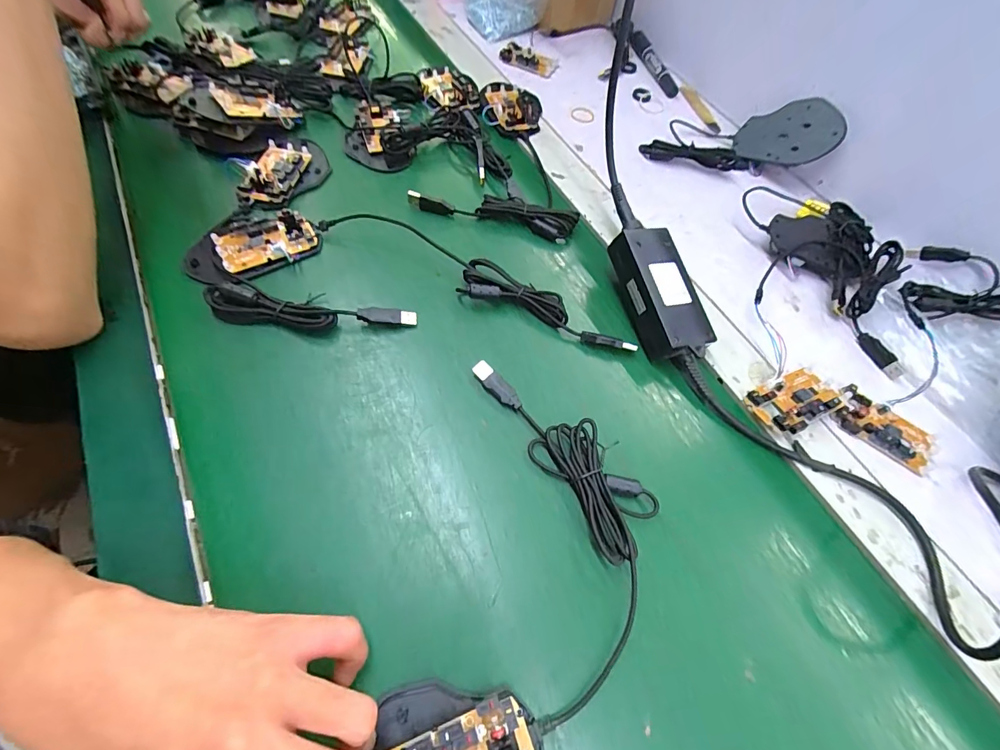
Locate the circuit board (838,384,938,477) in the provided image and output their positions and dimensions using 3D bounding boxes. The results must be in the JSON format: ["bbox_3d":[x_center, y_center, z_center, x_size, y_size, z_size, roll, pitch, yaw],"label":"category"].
[{"bbox_3d":[0.317,0.043,0.350,0.080,0.010,0.042,37,65,15],"label":"circuit board"}]

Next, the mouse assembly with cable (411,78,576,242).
[{"bbox_3d":[0.021,-0.254,0.493,0.174,0.029,0.234,17,61,5],"label":"mouse assembly with cable"}]

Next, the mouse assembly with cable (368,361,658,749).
[{"bbox_3d":[0.010,0.134,0.266,0.143,0.019,0.279,18,61,6],"label":"mouse assembly with cable"}]

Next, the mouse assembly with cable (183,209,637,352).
[{"bbox_3d":[-0.082,-0.098,0.391,0.401,0.028,0.093,10,61,1],"label":"mouse assembly with cable"}]

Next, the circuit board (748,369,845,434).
[{"bbox_3d":[0.246,0.020,0.354,0.071,0.018,0.043,-21,65,-15],"label":"circuit board"}]

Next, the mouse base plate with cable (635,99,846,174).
[{"bbox_3d":[0.272,-0.275,0.506,0.200,0.062,0.089,-2,60,11],"label":"mouse base plate with cable"}]

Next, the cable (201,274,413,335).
[{"bbox_3d":[-0.159,-0.053,0.360,0.170,0.017,0.036,7,61,0],"label":"cable"}]

